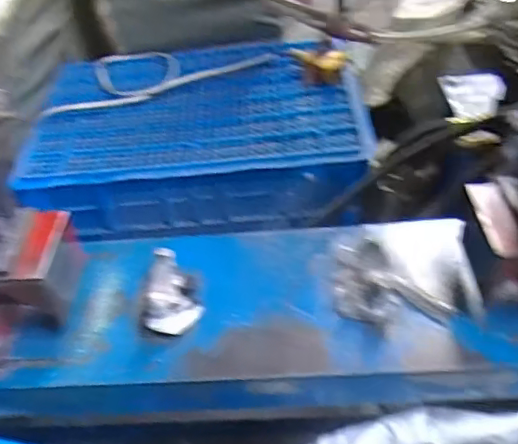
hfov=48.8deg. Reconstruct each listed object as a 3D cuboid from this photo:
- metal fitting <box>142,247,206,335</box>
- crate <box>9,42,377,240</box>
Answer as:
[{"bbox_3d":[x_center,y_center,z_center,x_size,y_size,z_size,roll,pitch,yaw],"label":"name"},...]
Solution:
[{"bbox_3d":[-0.095,0.073,0.590,0.066,0.045,0.077,-1,43,7],"label":"metal fitting"},{"bbox_3d":[-0.115,-0.178,1.140,0.615,0.154,0.402,-5,42,2],"label":"crate"}]

